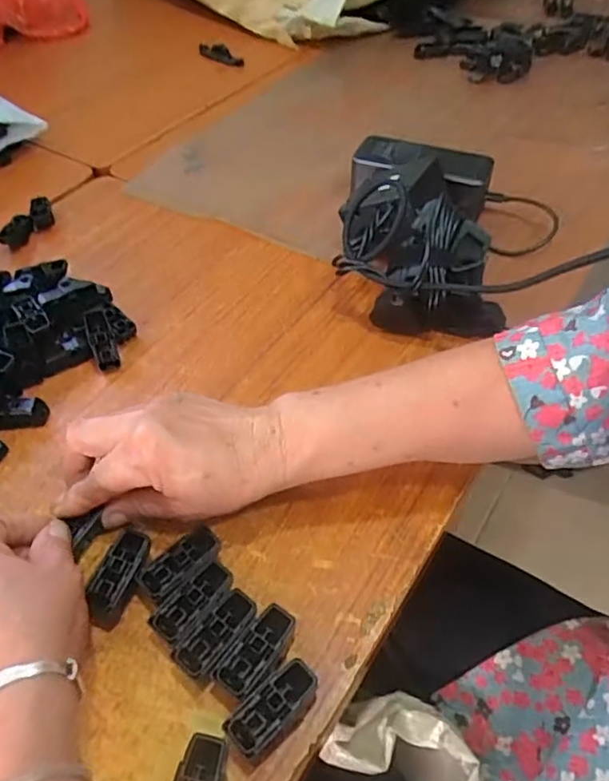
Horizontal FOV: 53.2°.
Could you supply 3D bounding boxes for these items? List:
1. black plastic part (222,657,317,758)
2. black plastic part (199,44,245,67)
[{"bbox_3d":[-0.015,0.163,0.308,0.049,0.020,0.023,-35,56,-25],"label":"black plastic part"},{"bbox_3d":[-0.121,-0.487,0.883,0.087,0.028,0.014,36,59,29],"label":"black plastic part"}]

